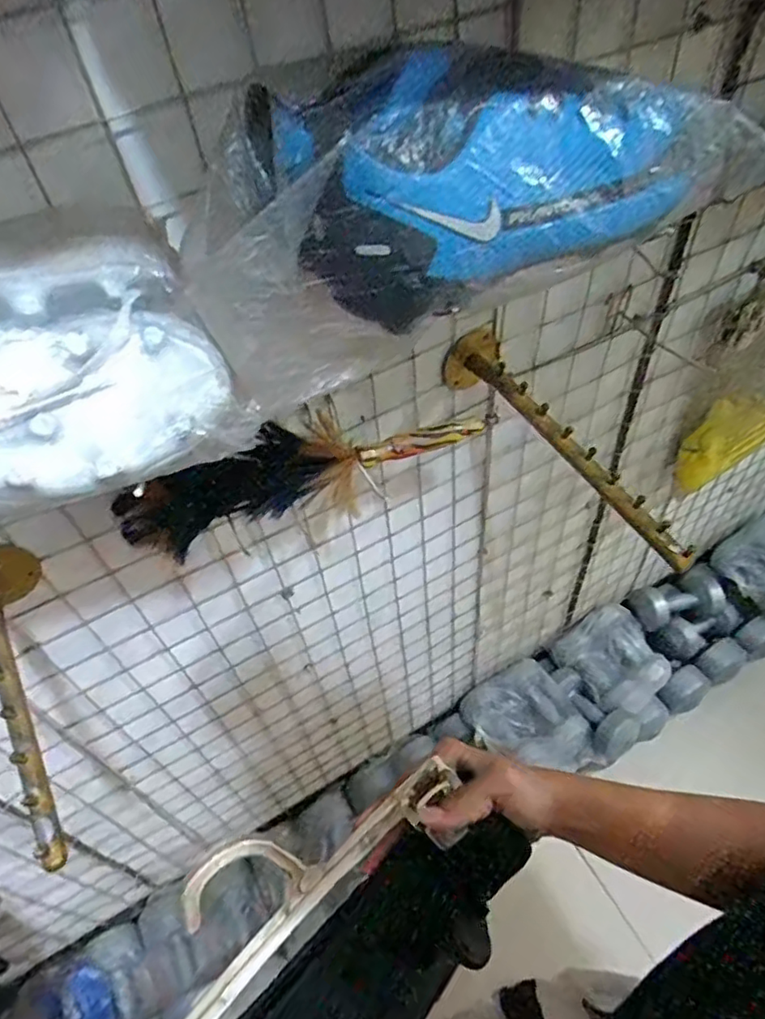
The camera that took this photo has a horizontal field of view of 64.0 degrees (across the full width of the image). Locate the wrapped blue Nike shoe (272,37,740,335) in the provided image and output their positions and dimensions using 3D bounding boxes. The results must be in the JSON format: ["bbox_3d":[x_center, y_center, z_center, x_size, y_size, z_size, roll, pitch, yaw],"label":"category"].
[{"bbox_3d":[0.066,-0.188,0.326,0.240,0.101,0.075,-27,53,-16],"label":"wrapped blue Nike shoe"}]

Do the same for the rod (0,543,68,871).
[{"bbox_3d":[-0.270,0.129,0.465,0.070,0.070,0.244,-31,54,-19],"label":"rod"}]

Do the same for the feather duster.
[{"bbox_3d":[-0.068,-0.043,0.526,0.307,0.065,0.081,-27,53,-16],"label":"feather duster"}]

